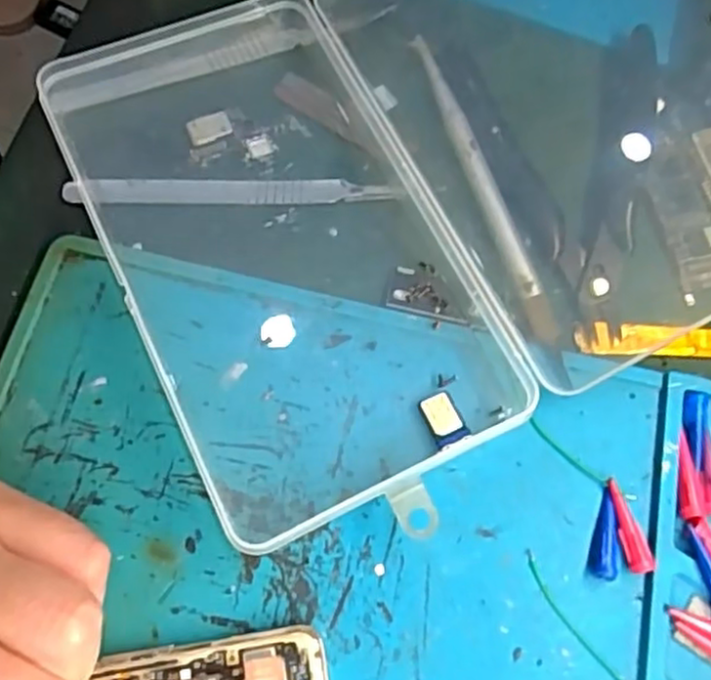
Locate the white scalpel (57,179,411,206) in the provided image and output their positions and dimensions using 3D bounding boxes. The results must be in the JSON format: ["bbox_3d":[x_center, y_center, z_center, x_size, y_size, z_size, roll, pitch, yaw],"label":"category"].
[{"bbox_3d":[-0.042,-0.051,0.243,0.113,0.005,0.010,-1,71,-3],"label":"white scalpel"}]

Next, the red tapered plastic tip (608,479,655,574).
[{"bbox_3d":[0.081,0.056,0.212,0.007,0.005,0.027,-13,72,-7],"label":"red tapered plastic tip"}]

